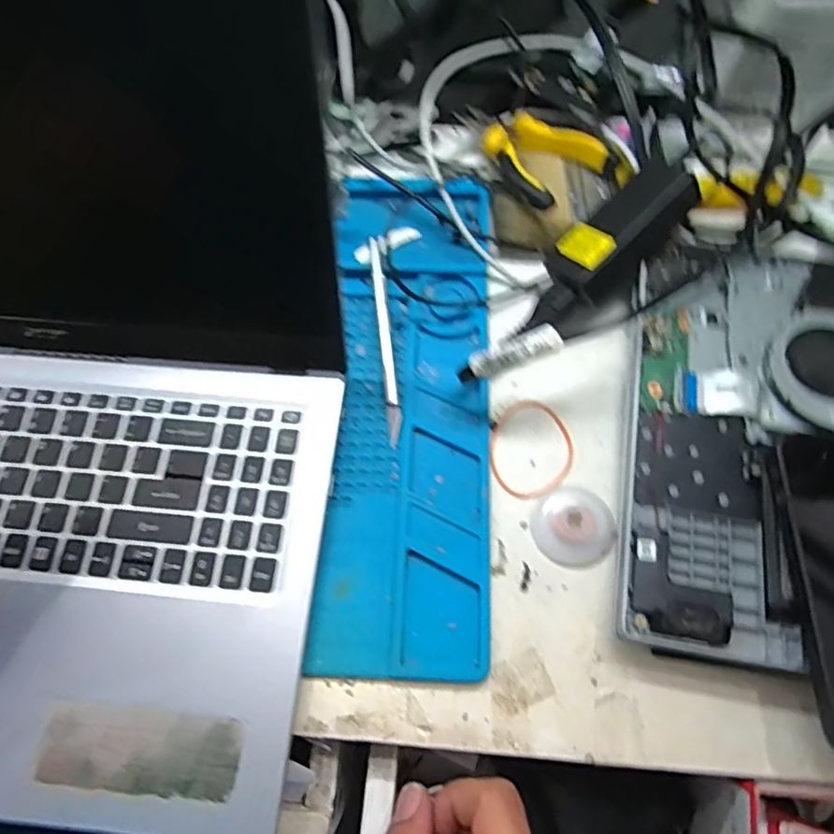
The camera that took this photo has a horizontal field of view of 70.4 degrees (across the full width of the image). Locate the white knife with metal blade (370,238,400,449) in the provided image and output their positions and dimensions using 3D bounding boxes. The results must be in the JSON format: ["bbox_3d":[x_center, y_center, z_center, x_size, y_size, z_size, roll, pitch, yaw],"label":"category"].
[{"bbox_3d":[-0.020,-0.049,0.365,0.007,0.008,0.137,-6,68,-1],"label":"white knife with metal blade"}]

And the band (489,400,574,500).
[{"bbox_3d":[0.067,0.019,0.347,0.049,0.004,0.060,26,70,12],"label":"band"}]

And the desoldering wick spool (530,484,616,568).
[{"bbox_3d":[0.086,0.060,0.324,0.044,0.010,0.042,0,67,1],"label":"desoldering wick spool"}]

